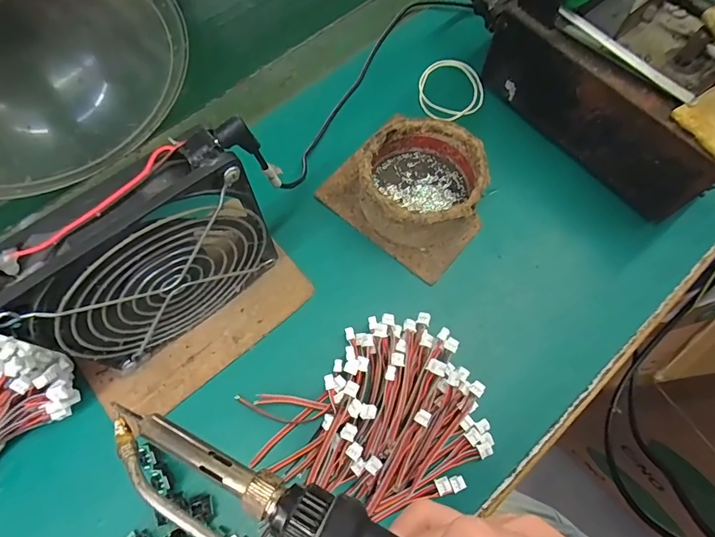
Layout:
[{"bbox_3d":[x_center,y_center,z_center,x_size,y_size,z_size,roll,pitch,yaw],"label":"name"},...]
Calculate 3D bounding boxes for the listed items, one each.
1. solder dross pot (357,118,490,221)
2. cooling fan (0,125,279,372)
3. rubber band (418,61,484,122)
[{"bbox_3d":[0.044,-0.060,0.303,0.080,0.042,0.080,1,69,-2],"label":"solder dross pot"},{"bbox_3d":[-0.104,0.001,0.231,0.116,0.128,0.026,-37,75,-14],"label":"cooling fan"},{"bbox_3d":[0.078,-0.148,0.360,0.053,0.004,0.060,-3,69,-3],"label":"rubber band"}]

